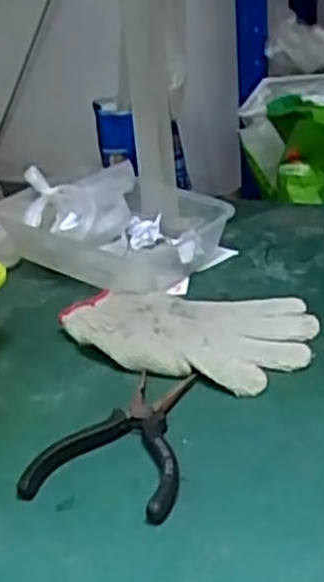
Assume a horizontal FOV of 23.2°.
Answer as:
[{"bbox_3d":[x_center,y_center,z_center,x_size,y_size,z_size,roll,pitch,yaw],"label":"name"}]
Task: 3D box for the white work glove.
[{"bbox_3d":[0.019,0.023,0.645,0.208,0.016,0.130,9,30,27],"label":"white work glove"}]

